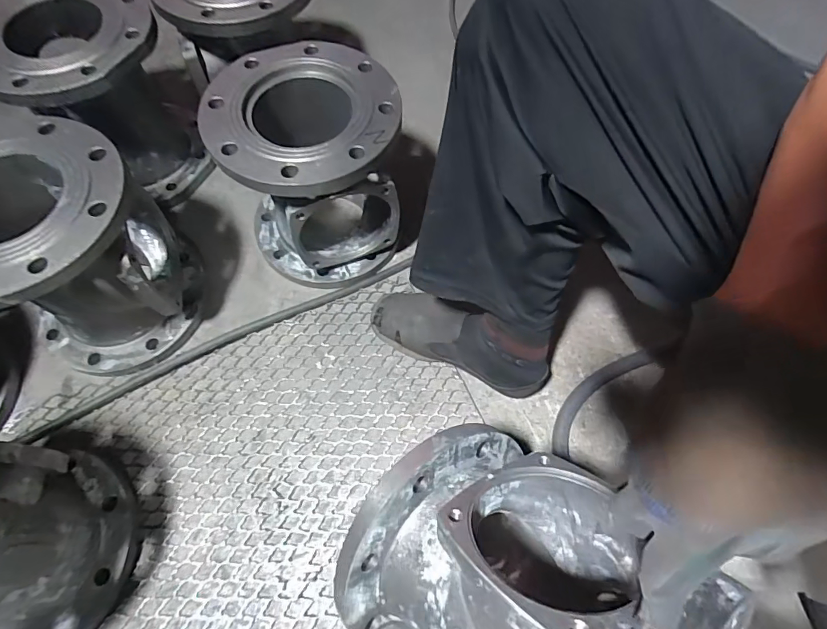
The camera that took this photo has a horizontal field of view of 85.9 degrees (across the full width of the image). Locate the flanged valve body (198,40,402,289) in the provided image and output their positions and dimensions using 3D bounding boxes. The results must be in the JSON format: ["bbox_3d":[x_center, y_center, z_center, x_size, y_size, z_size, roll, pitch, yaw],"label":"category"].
[{"bbox_3d":[-0.142,-0.202,0.655,0.228,0.249,0.234,0,65,-1],"label":"flanged valve body"}]

